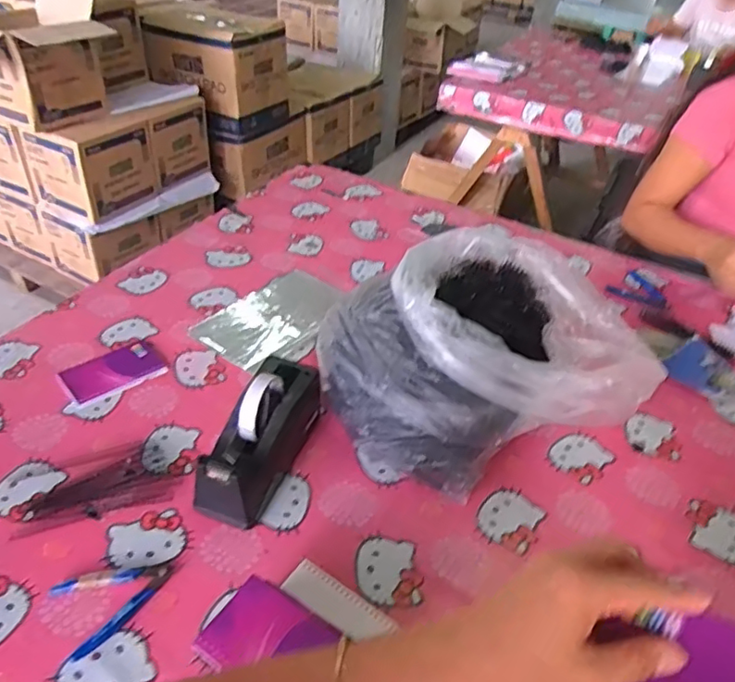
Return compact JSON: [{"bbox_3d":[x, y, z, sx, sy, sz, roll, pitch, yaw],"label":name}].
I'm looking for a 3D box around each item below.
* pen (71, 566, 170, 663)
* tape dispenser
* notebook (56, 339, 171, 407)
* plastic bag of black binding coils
[{"bbox_3d":[-0.246,0.277,0.601,0.015,0.012,0.112,26,44,25],"label":"pen"},{"bbox_3d":[-0.127,0.109,0.726,0.074,0.112,0.204,15,40,13],"label":"tape dispenser"},{"bbox_3d":[-0.368,0.045,0.860,0.134,0.011,0.083,-28,49,-34],"label":"notebook"},{"bbox_3d":[0.150,0.019,0.796,0.398,0.216,0.291,-11,41,-18],"label":"plastic bag of black binding coils"}]

